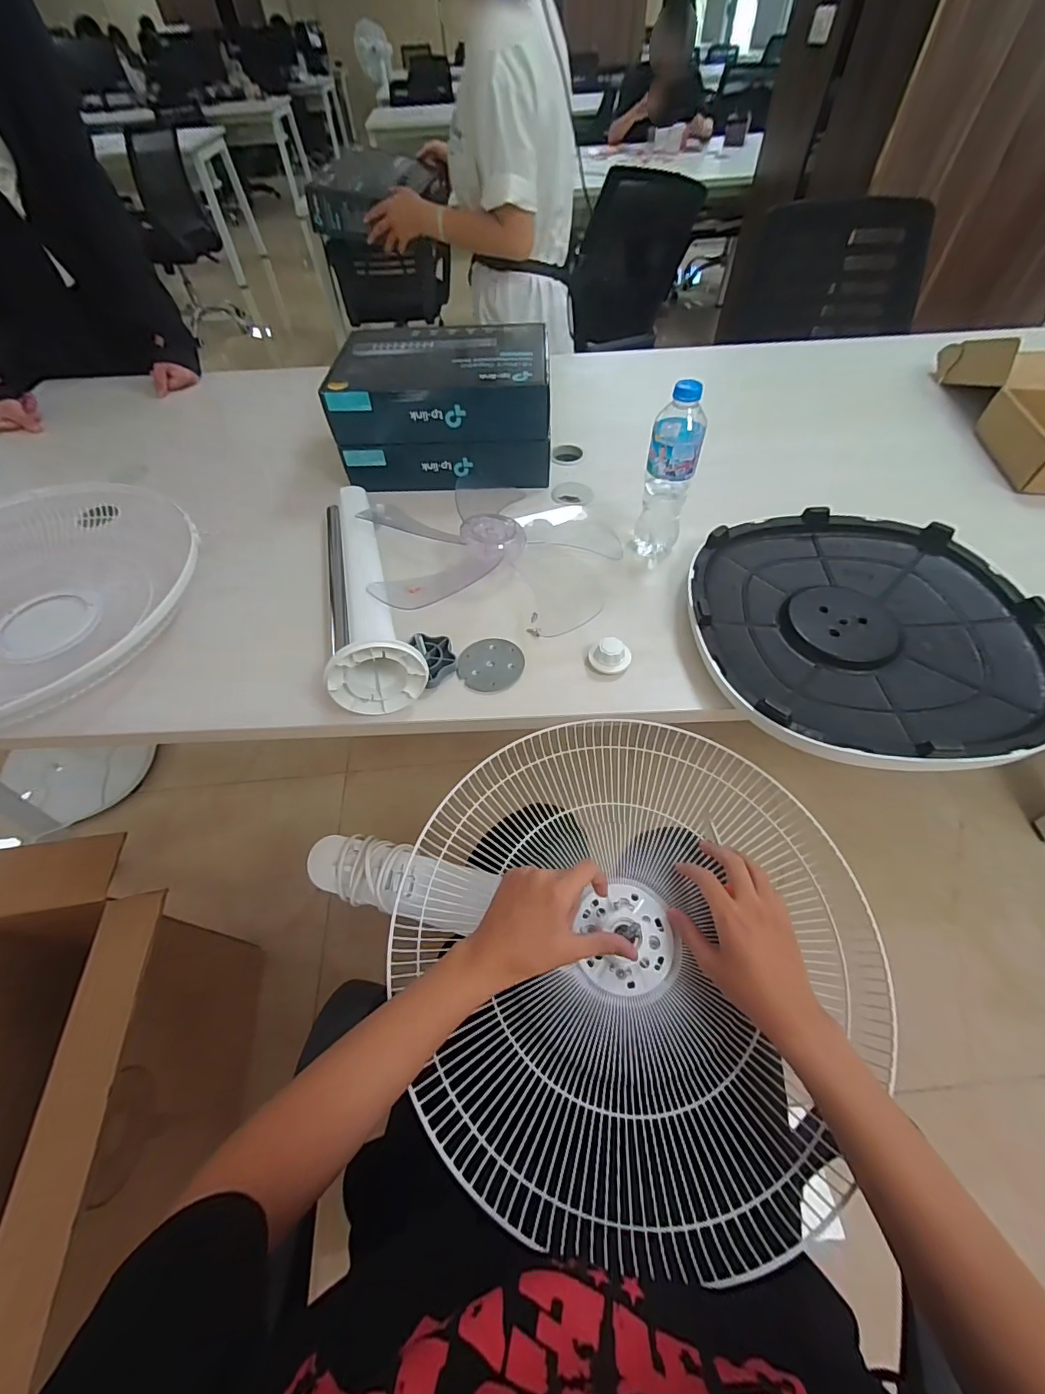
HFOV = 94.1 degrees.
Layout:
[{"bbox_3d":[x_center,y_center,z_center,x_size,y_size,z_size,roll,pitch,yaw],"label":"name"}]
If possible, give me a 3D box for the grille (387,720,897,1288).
[{"bbox_3d":[0.101,0.225,0.475,0.417,0.067,0.426,-1,55,1],"label":"grille"}]

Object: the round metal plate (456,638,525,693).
[{"bbox_3d":[-0.038,-0.040,0.600,0.077,0.007,0.077,-1,55,1],"label":"round metal plate"}]

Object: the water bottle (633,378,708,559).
[{"bbox_3d":[0.189,-0.284,0.634,0.063,0.209,0.054,16,57,13],"label":"water bottle"}]

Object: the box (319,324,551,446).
[{"bbox_3d":[-0.130,-0.525,0.811,0.339,0.086,0.236,0,55,2],"label":"box"}]

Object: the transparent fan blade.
[{"bbox_3d":[-0.039,-0.238,0.696,0.358,0.065,0.332,2,55,3],"label":"transparent fan blade"}]

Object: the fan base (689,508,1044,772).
[{"bbox_3d":[0.402,-0.086,0.588,0.376,0.050,0.389,-1,55,1],"label":"fan base"}]

